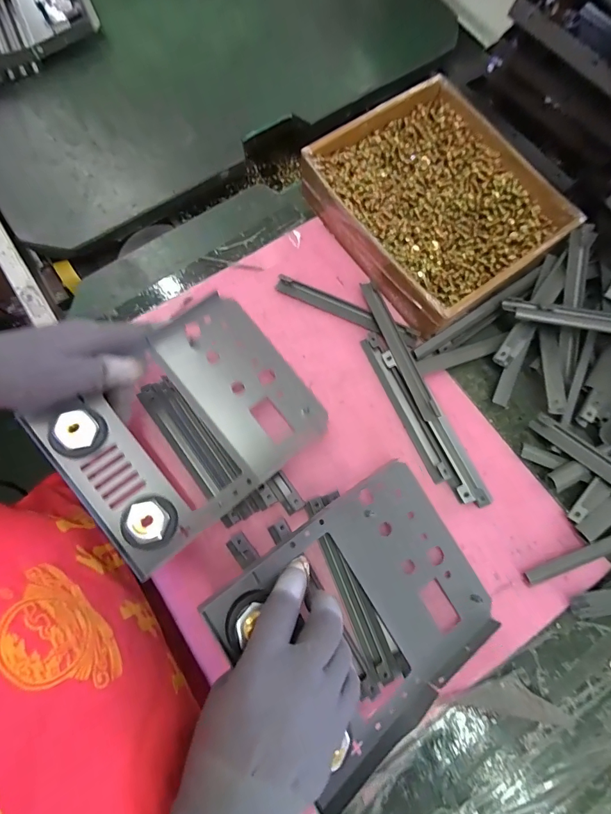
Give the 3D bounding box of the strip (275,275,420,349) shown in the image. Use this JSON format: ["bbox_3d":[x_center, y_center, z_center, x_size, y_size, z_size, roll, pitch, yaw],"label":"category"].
[{"bbox_3d":[0.039,-0.093,0.380,0.145,0.008,0.017,25,77,7],"label":"strip"}]

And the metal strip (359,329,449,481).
[{"bbox_3d":[0.089,-0.001,0.356,0.014,0.007,0.146,-23,77,-5],"label":"metal strip"}]

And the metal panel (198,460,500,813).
[{"bbox_3d":[0.045,0.151,0.289,0.183,0.019,0.152,-31,87,-24],"label":"metal panel"}]

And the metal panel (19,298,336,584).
[{"bbox_3d":[-0.093,0.011,0.313,0.185,0.047,0.147,-40,79,-9],"label":"metal panel"}]

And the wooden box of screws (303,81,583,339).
[{"bbox_3d":[0.127,-0.198,0.384,0.184,0.048,0.210,-35,78,-8],"label":"wooden box of screws"}]

